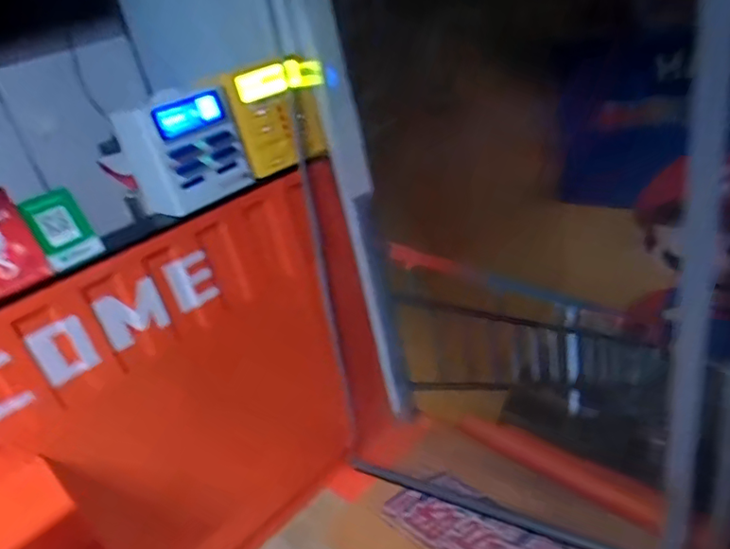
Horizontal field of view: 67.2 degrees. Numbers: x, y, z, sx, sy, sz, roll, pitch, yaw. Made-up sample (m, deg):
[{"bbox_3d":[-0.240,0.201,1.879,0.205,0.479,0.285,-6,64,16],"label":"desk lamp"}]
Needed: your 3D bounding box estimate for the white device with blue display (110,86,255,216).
[{"bbox_3d":[-0.451,-0.315,1.377,0.243,0.253,0.183,-33,33,-33],"label":"white device with blue display"}]

